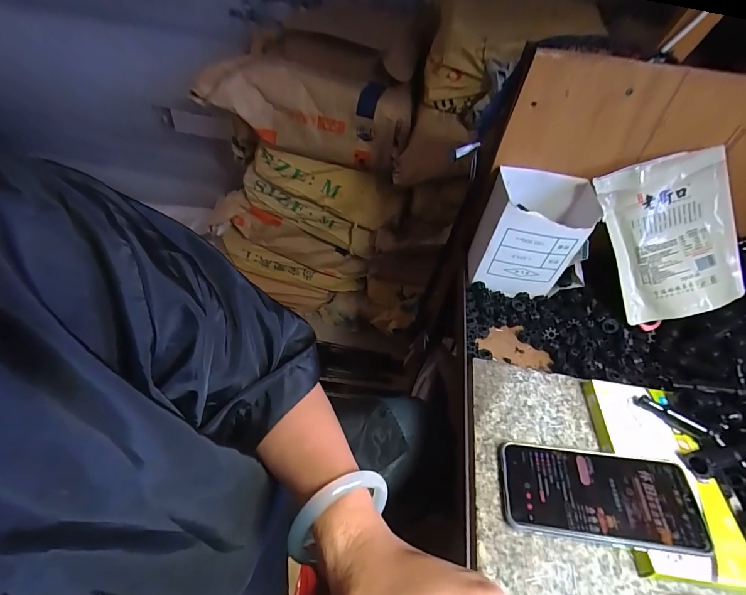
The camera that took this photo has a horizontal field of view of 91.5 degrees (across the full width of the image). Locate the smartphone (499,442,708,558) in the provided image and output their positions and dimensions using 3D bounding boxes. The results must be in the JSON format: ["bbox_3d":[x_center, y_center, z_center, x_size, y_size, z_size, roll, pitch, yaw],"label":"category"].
[{"bbox_3d":[0.198,0.174,0.322,0.157,0.009,0.074,3,45,9],"label":"smartphone"}]

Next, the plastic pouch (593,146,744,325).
[{"bbox_3d":[0.370,-0.073,0.454,0.138,0.194,0.027,-16,5,8],"label":"plastic pouch"}]

